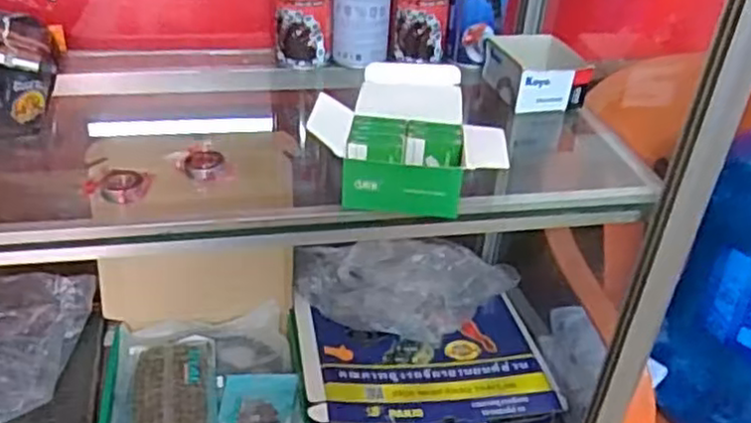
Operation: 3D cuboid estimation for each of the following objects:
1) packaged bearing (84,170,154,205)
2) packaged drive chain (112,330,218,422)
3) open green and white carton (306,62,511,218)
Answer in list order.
[{"bbox_3d":[-0.203,-0.020,0.565,0.047,0.012,0.032,7,34,5],"label":"packaged bearing"},{"bbox_3d":[-0.245,0.218,0.836,0.116,0.024,0.232,-4,34,-11],"label":"packaged drive chain"},{"bbox_3d":[0.030,-0.070,0.623,0.151,0.059,0.171,5,34,2],"label":"open green and white carton"}]

